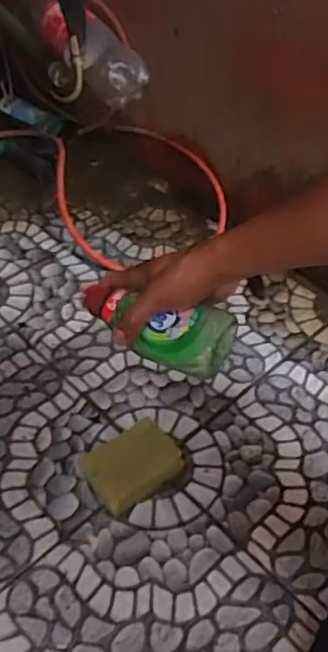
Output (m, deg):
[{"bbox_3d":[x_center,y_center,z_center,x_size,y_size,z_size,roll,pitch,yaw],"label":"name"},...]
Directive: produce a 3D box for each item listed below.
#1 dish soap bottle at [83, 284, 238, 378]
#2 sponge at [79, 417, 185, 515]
[{"bbox_3d":[-0.010,0.000,0.623,0.155,0.052,0.058,17,48,21],"label":"dish soap bottle"},{"bbox_3d":[-0.036,0.170,0.744,0.105,0.052,0.081,-22,52,-23],"label":"sponge"}]

